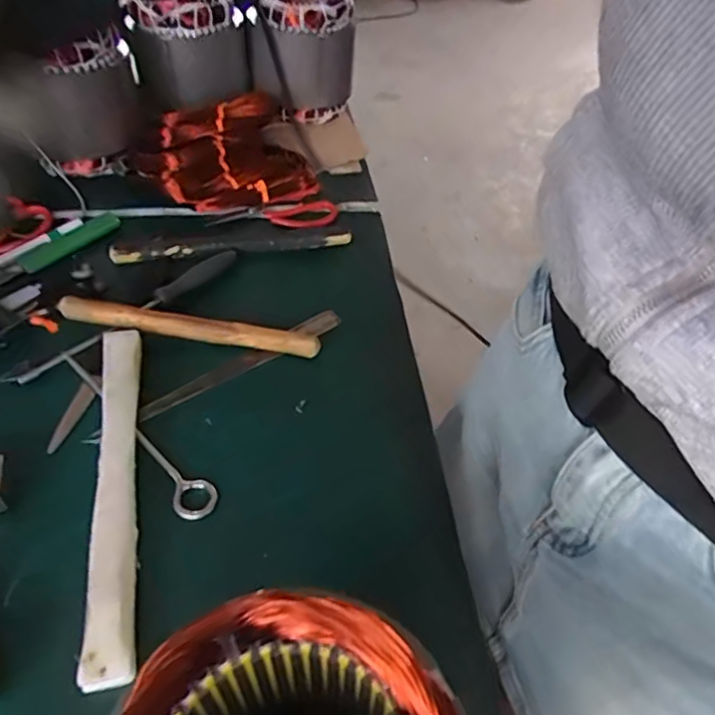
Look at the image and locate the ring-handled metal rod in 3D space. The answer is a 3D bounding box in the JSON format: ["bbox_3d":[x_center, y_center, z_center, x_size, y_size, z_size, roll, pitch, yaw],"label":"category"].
[{"bbox_3d":[-0.190,0.056,0.528,0.035,0.013,0.218,-31,57,-29],"label":"ring-handled metal rod"}]

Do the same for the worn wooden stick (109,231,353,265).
[{"bbox_3d":[-0.140,-0.127,0.692,0.266,0.009,0.034,-4,48,-9],"label":"worn wooden stick"}]

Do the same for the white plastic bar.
[{"bbox_3d":[-0.189,0.092,0.479,0.029,0.026,0.302,-6,48,-11],"label":"white plastic bar"}]

